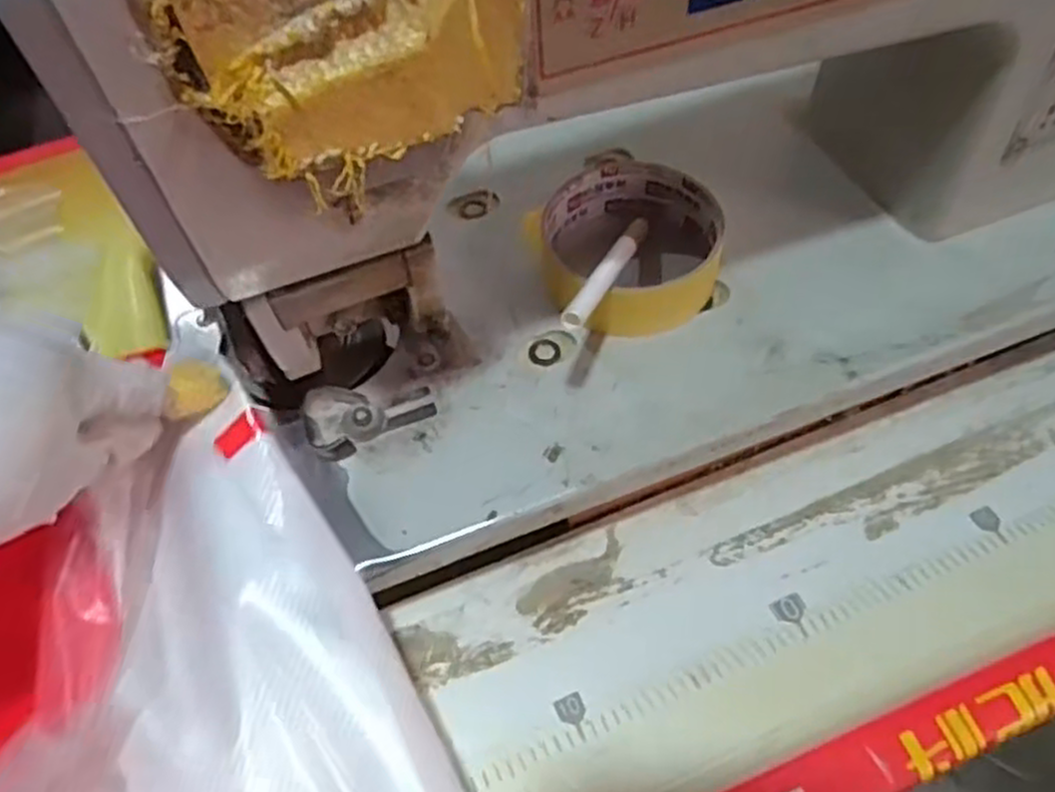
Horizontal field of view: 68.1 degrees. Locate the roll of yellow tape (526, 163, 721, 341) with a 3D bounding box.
[{"bbox_3d":[0.047,-0.068,0.357,0.079,0.028,0.080,-1,58,1],"label":"roll of yellow tape"}]

